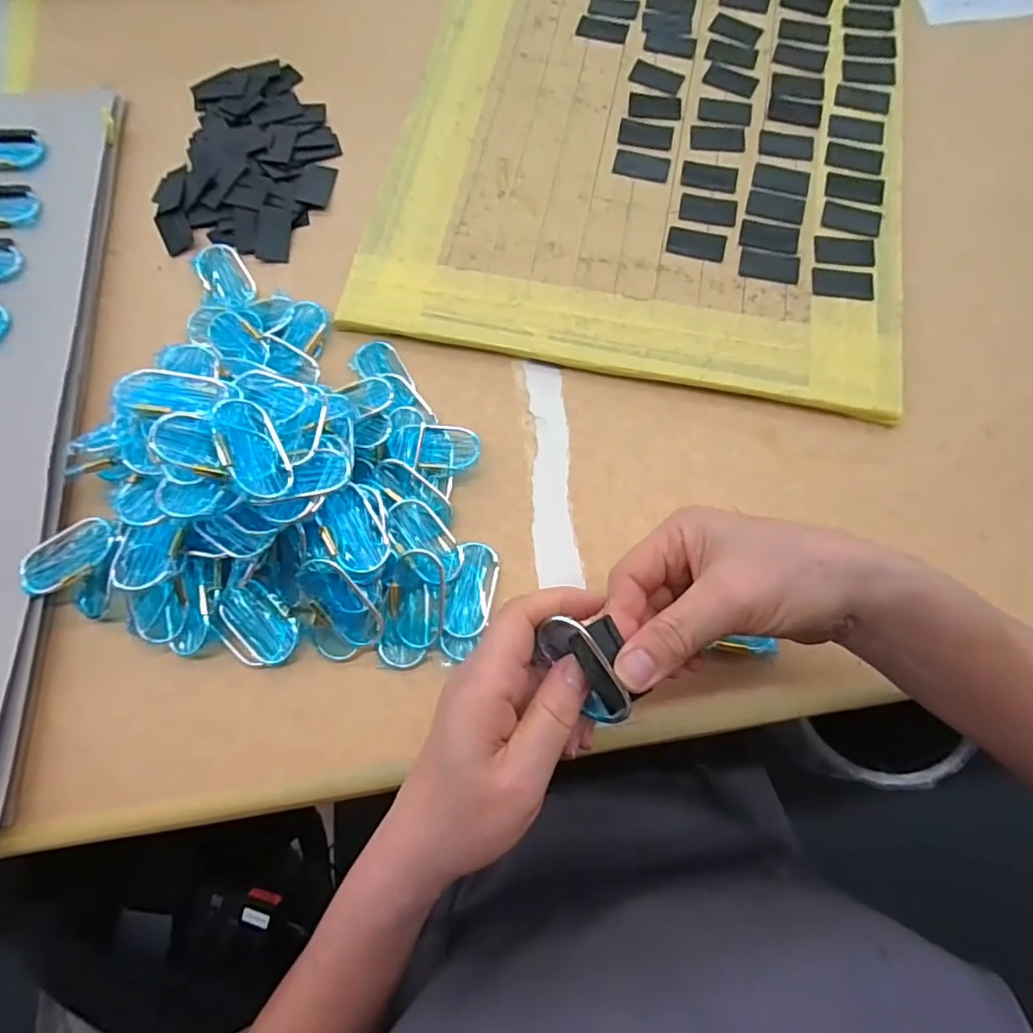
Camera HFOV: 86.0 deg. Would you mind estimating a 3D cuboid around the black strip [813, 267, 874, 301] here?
[{"bbox_3d":[0.236,-0.169,0.400,0.042,0.004,0.026,10,73,3],"label":"black strip"}]

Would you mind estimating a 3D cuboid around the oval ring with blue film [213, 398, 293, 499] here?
[{"bbox_3d":[-0.141,-0.037,0.296,0.031,0.004,0.057,-23,84,-41],"label":"oval ring with blue film"}]

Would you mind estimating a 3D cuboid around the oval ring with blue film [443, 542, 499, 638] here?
[{"bbox_3d":[-0.028,0.044,0.336,0.029,0.004,0.057,14,69,-11],"label":"oval ring with blue film"}]

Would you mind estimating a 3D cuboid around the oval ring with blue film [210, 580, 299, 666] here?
[{"bbox_3d":[-0.155,0.064,0.329,0.038,0.009,0.051,-44,78,-12],"label":"oval ring with blue film"}]

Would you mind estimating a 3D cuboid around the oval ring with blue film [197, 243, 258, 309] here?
[{"bbox_3d":[-0.215,-0.179,0.410,0.032,0.009,0.069,-32,76,-9],"label":"oval ring with blue film"}]

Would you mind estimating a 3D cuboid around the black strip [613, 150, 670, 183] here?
[{"bbox_3d":[0.098,-0.274,0.430,0.042,0.004,0.025,12,73,3],"label":"black strip"}]

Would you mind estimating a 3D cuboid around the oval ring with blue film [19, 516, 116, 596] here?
[{"bbox_3d":[-0.269,0.022,0.333,0.057,0.007,0.031,-33,80,-4],"label":"oval ring with blue film"}]

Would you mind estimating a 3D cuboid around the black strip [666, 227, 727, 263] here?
[{"bbox_3d":[0.134,-0.204,0.413,0.042,0.004,0.026,13,74,4],"label":"black strip"}]

